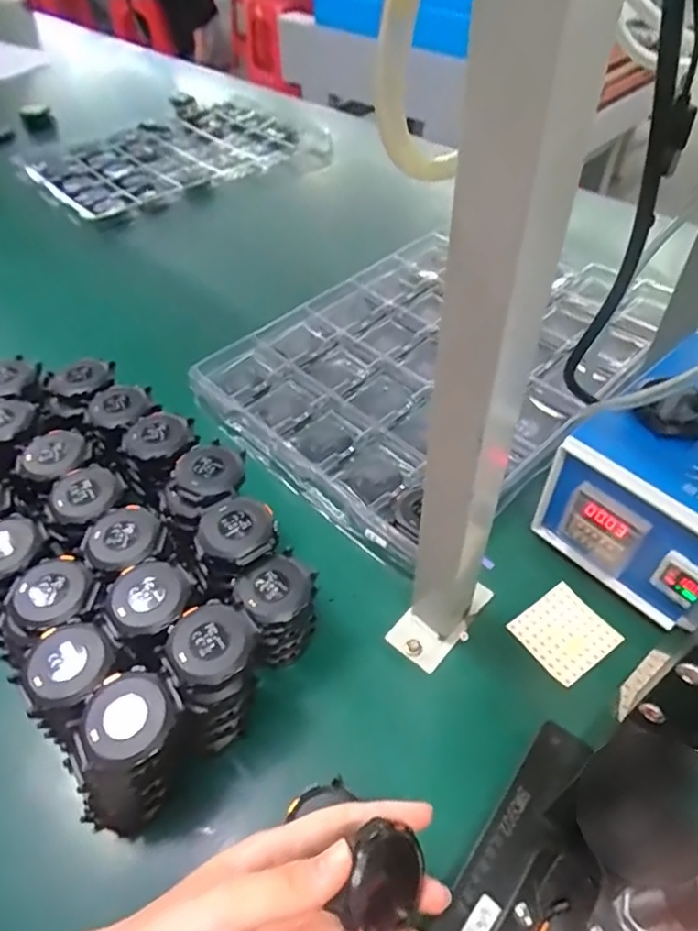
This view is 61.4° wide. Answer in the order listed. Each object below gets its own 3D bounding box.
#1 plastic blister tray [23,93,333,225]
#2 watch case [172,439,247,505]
[{"bbox_3d":[-0.291,-0.532,0.987,0.446,0.043,0.304,-32,55,-23],"label":"plastic blister tray"},{"bbox_3d":[-0.098,0.004,0.419,0.049,0.010,0.050,28,55,24],"label":"watch case"}]

